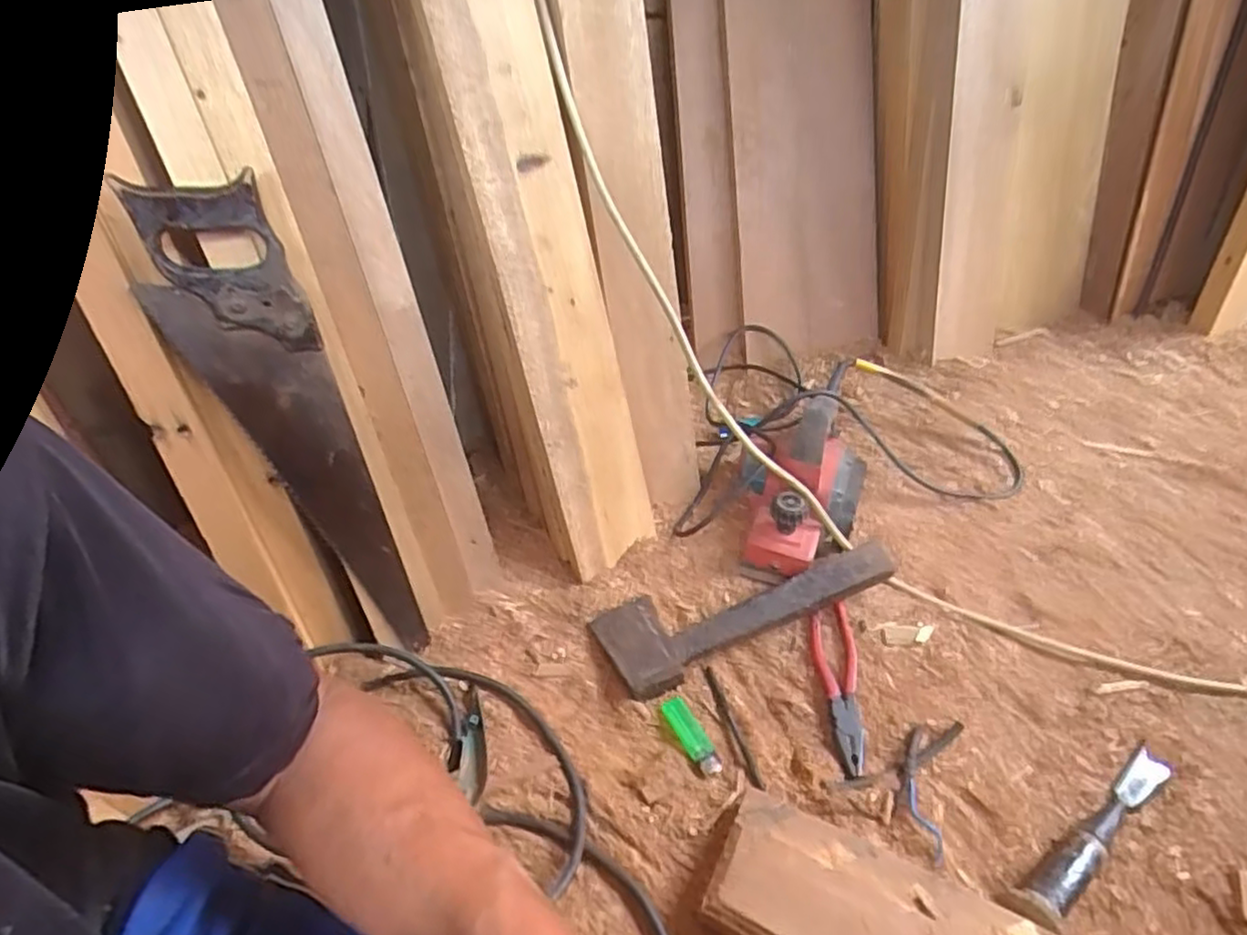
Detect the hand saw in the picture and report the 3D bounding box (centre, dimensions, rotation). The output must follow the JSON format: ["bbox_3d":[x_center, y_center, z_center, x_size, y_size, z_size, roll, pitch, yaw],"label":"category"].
[{"bbox_3d":[-0.282,-0.011,0.623,0.101,0.463,0.023,-17,34,-7],"label":"hand saw"}]

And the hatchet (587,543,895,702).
[{"bbox_3d":[0.131,0.142,0.773,0.319,0.058,0.113,-19,49,-18],"label":"hatchet"}]

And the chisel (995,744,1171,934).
[{"bbox_3d":[0.418,0.319,0.614,0.233,0.030,0.037,-28,52,-25],"label":"chisel"}]

